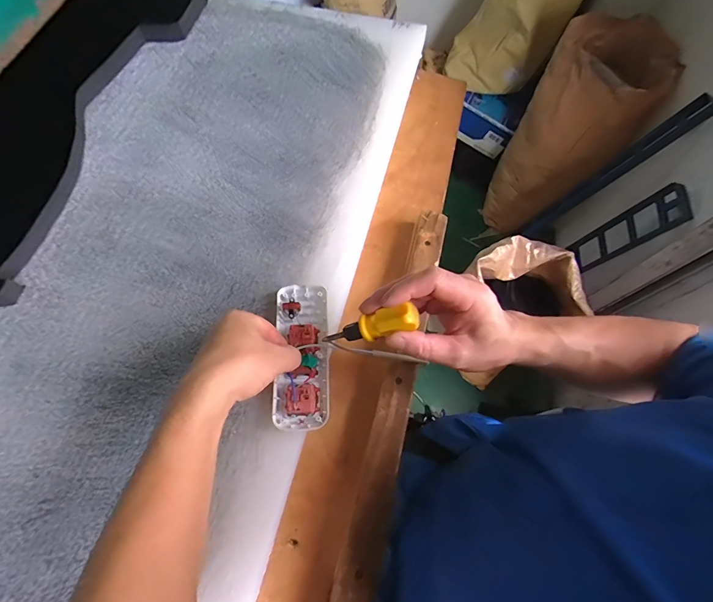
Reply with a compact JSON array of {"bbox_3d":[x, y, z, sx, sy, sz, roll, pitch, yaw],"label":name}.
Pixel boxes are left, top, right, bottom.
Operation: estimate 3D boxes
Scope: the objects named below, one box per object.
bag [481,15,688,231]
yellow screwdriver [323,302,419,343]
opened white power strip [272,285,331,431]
[{"bbox_3d":[0.802,-0.639,1.466,0.342,0.737,0.375,30,68,9],"label":"bag"},{"bbox_3d":[0.010,0.024,0.316,0.087,0.017,0.020,-19,63,32],"label":"yellow screwdriver"},{"bbox_3d":[-0.059,0.055,0.401,0.059,0.024,0.158,-2,68,-1],"label":"opened white power strip"}]

